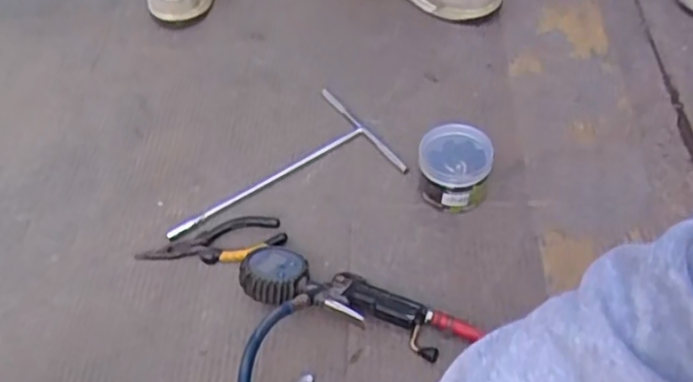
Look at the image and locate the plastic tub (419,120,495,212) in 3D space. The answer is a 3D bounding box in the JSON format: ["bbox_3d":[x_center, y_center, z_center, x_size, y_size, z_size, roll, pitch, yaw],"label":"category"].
[{"bbox_3d":[0.126,-0.025,0.770,0.081,0.065,0.087,-2,51,2],"label":"plastic tub"}]

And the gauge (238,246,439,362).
[{"bbox_3d":[-0.007,0.105,0.685,0.213,0.046,0.070,13,53,14],"label":"gauge"}]

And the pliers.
[{"bbox_3d":[-0.155,0.058,0.757,0.165,0.016,0.054,-3,51,1],"label":"pliers"}]

